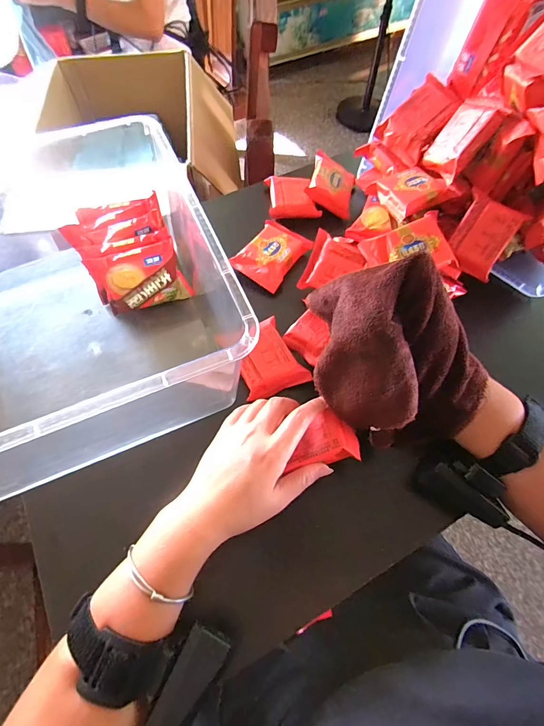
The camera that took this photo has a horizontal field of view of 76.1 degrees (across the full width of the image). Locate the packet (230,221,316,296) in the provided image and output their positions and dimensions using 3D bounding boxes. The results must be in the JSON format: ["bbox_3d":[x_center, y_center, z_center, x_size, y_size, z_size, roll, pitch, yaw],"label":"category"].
[{"bbox_3d":[-0.001,-0.140,0.445,0.071,0.015,0.088,35,68,15],"label":"packet"}]

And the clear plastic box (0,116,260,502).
[{"bbox_3d":[-0.186,-0.051,0.334,0.283,0.153,0.298,-17,65,-9],"label":"clear plastic box"}]

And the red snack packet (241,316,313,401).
[{"bbox_3d":[-0.006,-0.006,0.377,0.064,0.014,0.082,-22,66,-11],"label":"red snack packet"}]

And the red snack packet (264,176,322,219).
[{"bbox_3d":[0.030,-0.240,0.498,0.069,0.016,0.072,-3,64,-2],"label":"red snack packet"}]

